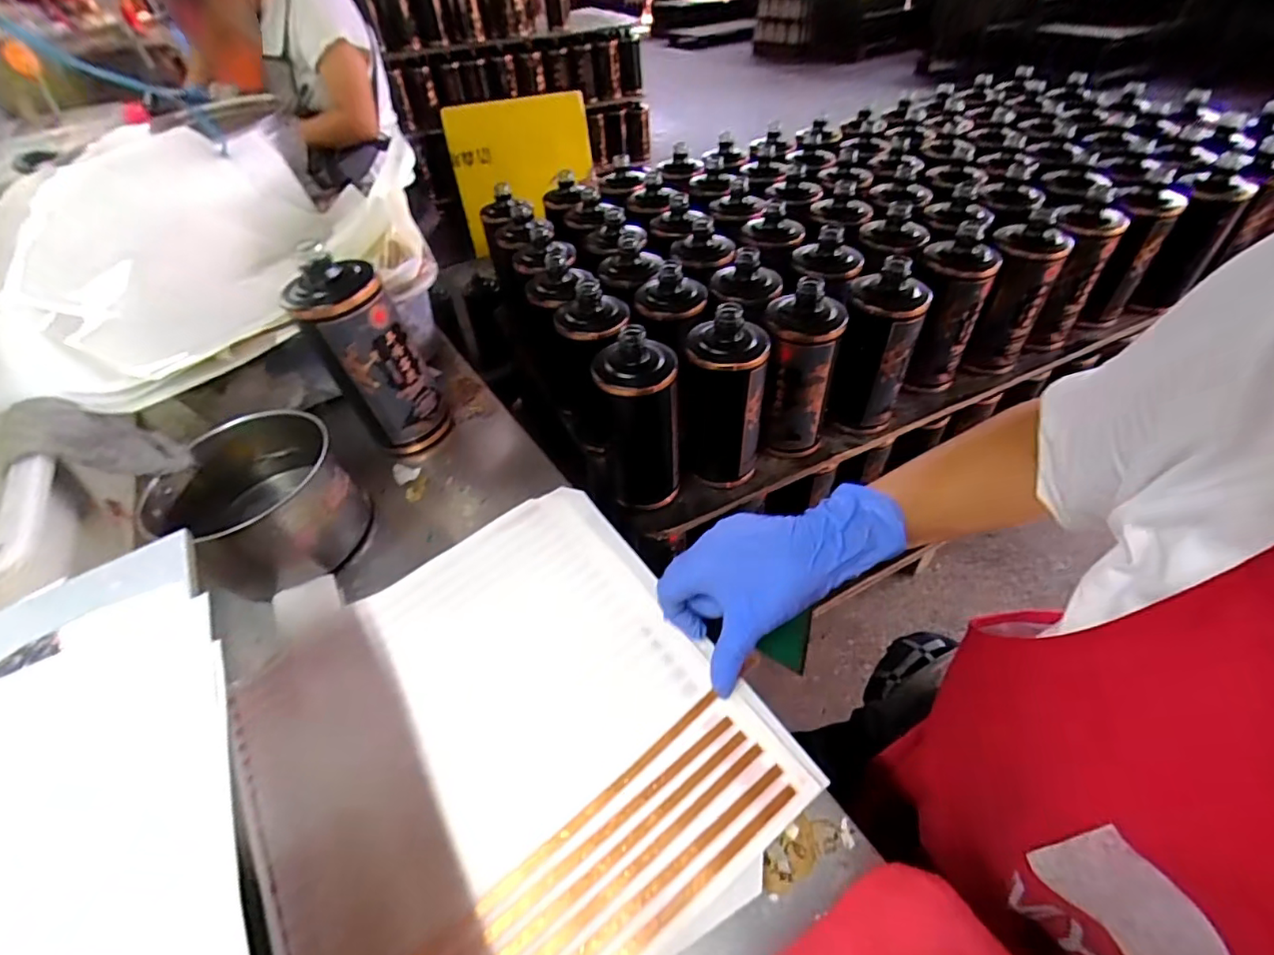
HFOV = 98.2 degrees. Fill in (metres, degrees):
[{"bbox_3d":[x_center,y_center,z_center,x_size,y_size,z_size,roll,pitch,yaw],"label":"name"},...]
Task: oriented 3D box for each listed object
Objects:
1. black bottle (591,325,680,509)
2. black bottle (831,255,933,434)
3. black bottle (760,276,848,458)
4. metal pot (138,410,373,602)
[{"bbox_3d":[0.002,-0.057,0.555,0.078,0.187,0.071,-3,45,2],"label":"black bottle"},{"bbox_3d":[0.267,-0.141,0.623,0.077,0.176,0.069,15,49,18],"label":"black bottle"},{"bbox_3d":[0.175,-0.116,0.601,0.073,0.185,0.068,4,46,8],"label":"black bottle"},{"bbox_3d":[-0.311,0.021,0.463,0.131,0.076,0.133,-2,45,2],"label":"metal pot"}]

